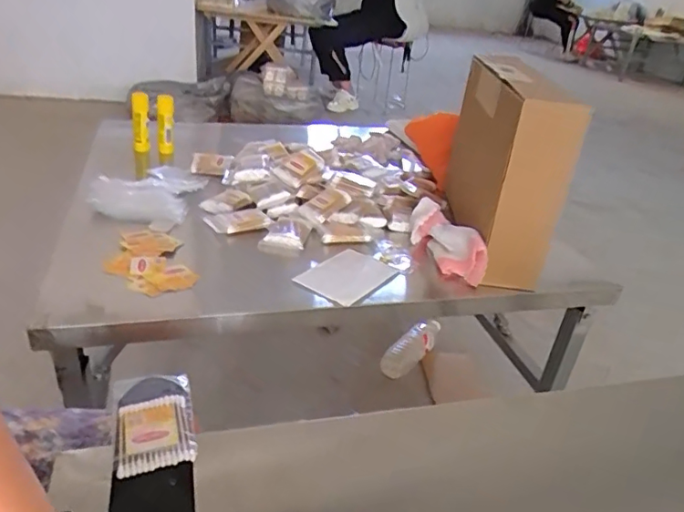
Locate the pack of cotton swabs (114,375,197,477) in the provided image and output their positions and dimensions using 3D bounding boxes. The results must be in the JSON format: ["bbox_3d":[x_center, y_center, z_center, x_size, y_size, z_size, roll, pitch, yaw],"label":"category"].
[{"bbox_3d":[-0.160,0.141,0.468,0.062,0.014,0.104,-5,31,-20],"label":"pack of cotton swabs"}]

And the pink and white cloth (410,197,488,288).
[{"bbox_3d":[0.152,-0.019,0.793,0.040,0.068,0.168,-7,32,-23],"label":"pink and white cloth"}]

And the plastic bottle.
[{"bbox_3d":[0.170,0.218,1.313,0.073,0.056,0.194,29,51,36],"label":"plastic bottle"}]

